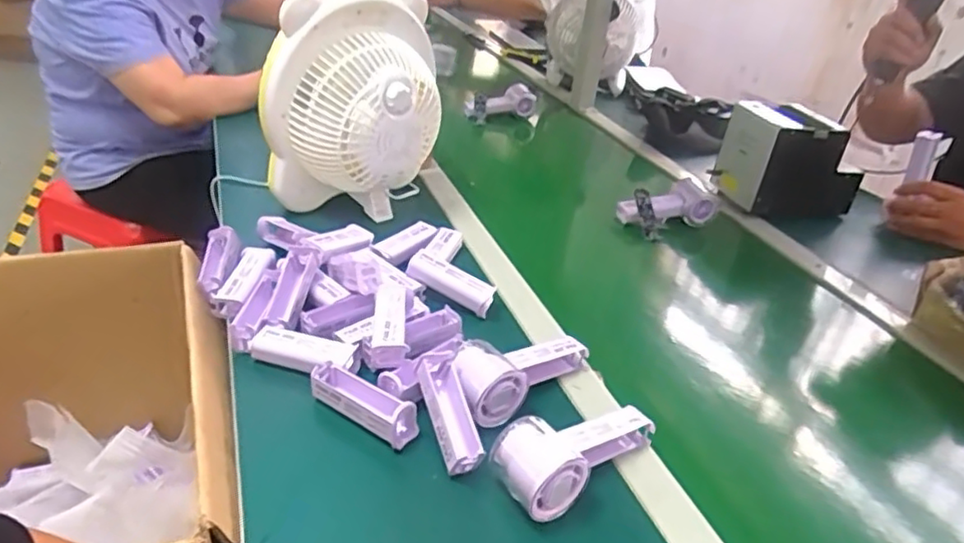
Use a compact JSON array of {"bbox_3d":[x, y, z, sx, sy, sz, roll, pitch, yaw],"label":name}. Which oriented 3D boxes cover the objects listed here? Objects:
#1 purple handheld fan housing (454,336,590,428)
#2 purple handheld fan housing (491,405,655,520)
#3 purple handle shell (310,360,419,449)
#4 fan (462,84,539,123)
[{"bbox_3d":[0.037,0.089,0.627,0.153,0.047,0.071,-16,38,-33],"label":"purple handheld fan housing"},{"bbox_3d":[0.085,0.148,0.543,0.141,0.056,0.066,-13,36,-30],"label":"purple handheld fan housing"},{"bbox_3d":[-0.106,0.113,0.576,0.108,0.029,0.029,23,34,24],"label":"purple handle shell"},{"bbox_3d":[0.038,-0.352,1.378,0.152,0.056,0.068,-13,34,-8],"label":"fan"}]

